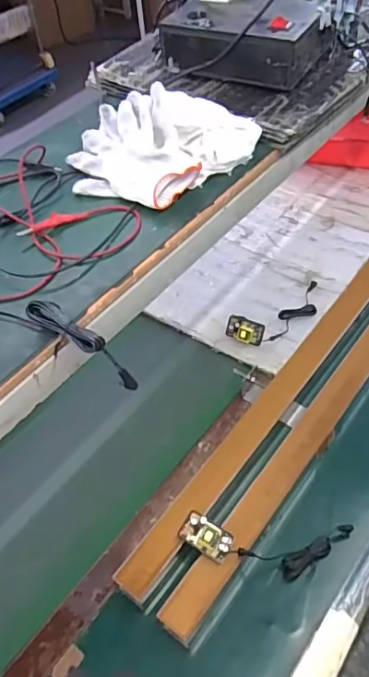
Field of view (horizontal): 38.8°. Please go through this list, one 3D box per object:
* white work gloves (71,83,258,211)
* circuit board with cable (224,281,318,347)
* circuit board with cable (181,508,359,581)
[{"bbox_3d":[-0.038,-0.234,0.629,0.215,0.054,0.171,19,54,19],"label":"white work gloves"},{"bbox_3d":[0.193,-0.050,1.030,0.239,0.046,0.087,-28,52,-17],"label":"circuit board with cable"},{"bbox_3d":[0.119,0.292,0.739,0.250,0.090,0.075,-2,49,5],"label":"circuit board with cable"}]

